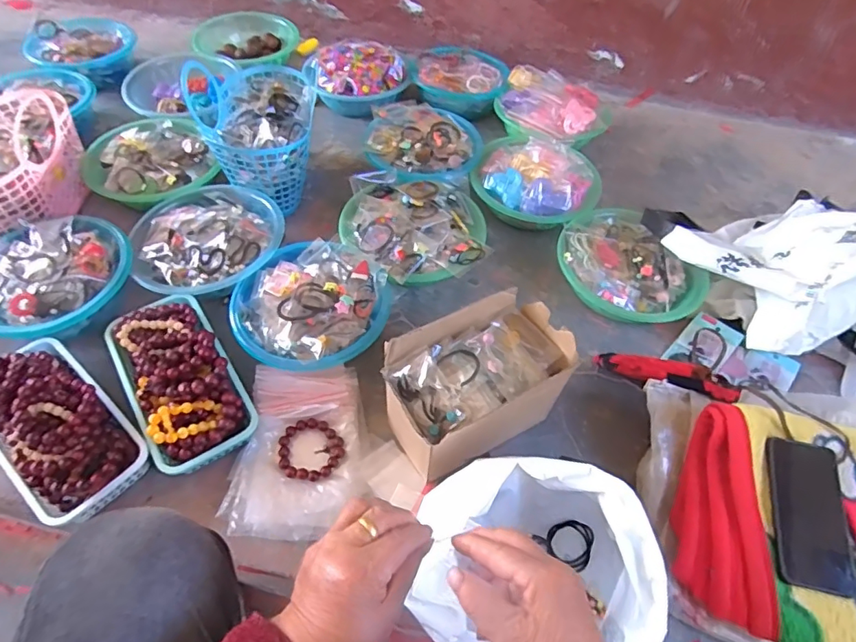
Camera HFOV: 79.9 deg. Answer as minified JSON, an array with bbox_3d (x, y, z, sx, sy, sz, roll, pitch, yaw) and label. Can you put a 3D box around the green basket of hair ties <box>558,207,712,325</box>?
[{"bbox_3d":[0.320,-0.080,0.851,0.198,0.080,0.231,-24,59,-20],"label":"green basket of hair ties"}]

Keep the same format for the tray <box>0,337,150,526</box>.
[{"bbox_3d":[-0.471,0.122,0.633,0.254,0.088,0.128,38,60,22],"label":"tray"}]

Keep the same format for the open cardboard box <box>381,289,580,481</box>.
[{"bbox_3d":[0.055,0.093,0.648,0.223,0.170,0.135,-24,59,-20],"label":"open cardboard box"}]

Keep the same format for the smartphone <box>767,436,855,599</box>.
[{"bbox_3d":[0.440,0.222,0.593,0.087,0.016,0.162,13,62,2],"label":"smartphone"}]

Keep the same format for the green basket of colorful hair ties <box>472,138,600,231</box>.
[{"bbox_3d":[0.200,-0.252,0.954,0.226,0.097,0.191,22,55,12],"label":"green basket of colorful hair ties"}]

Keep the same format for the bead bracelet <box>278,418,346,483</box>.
[{"bbox_3d":[-0.155,0.169,0.670,0.081,0.010,0.080,2,54,-3],"label":"bead bracelet"}]

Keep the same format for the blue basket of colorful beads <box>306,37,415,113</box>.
[{"bbox_3d":[-0.153,-0.525,1.112,0.220,0.086,0.175,-4,54,-7],"label":"blue basket of colorful beads"}]

